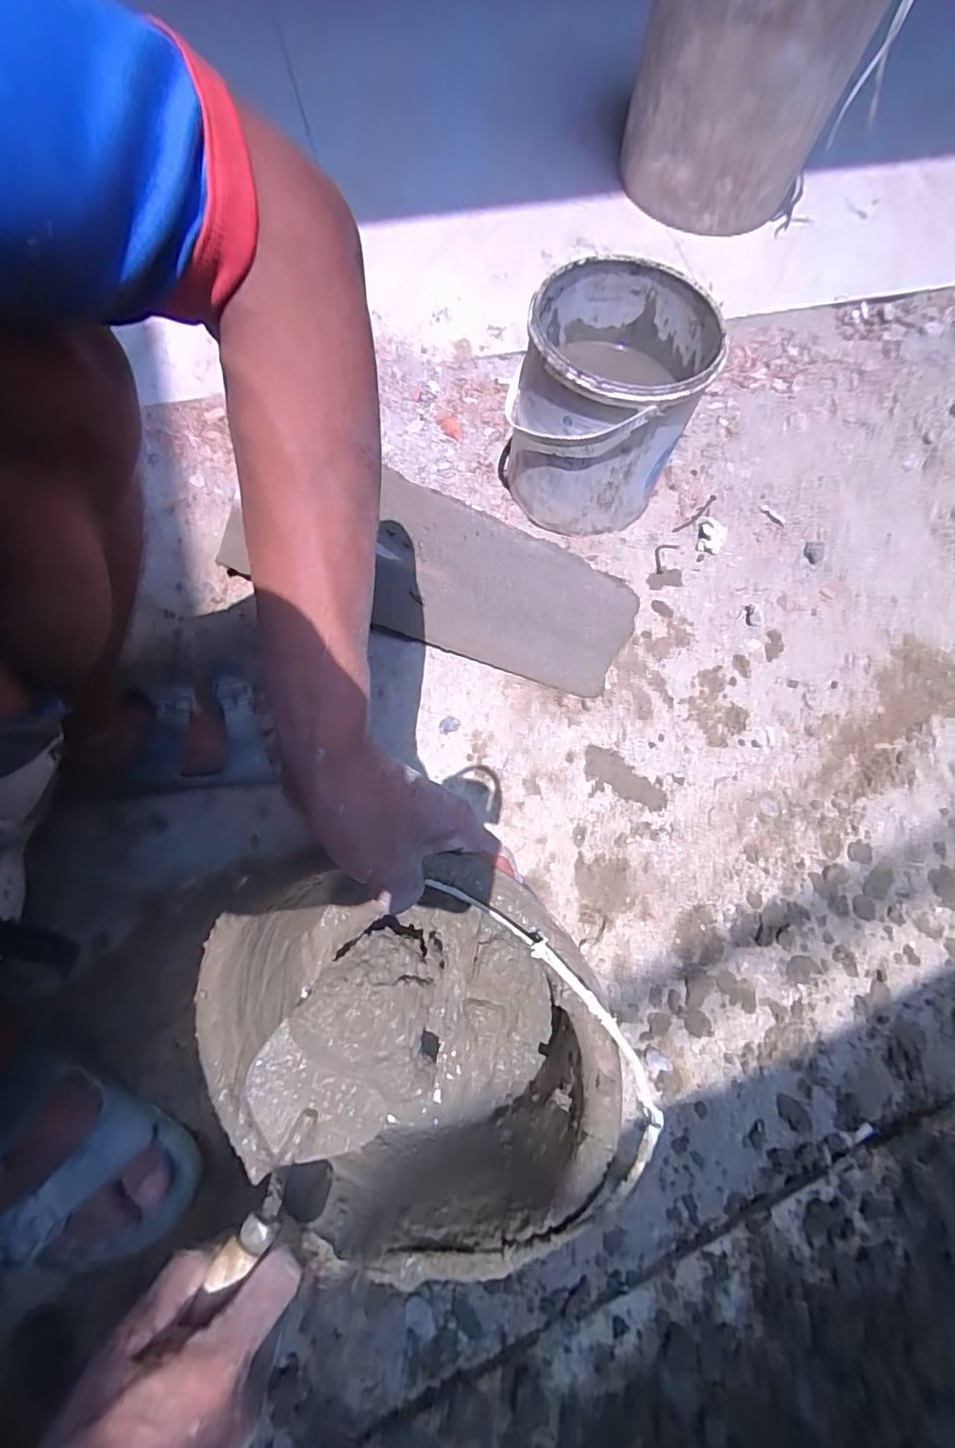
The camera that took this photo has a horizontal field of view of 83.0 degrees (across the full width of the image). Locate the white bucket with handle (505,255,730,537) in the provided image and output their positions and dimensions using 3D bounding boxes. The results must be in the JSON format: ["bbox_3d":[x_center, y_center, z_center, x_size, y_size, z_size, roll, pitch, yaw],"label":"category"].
[{"bbox_3d":[0.135,-0.338,0.582,0.170,0.194,0.181,1,71,-2],"label":"white bucket with handle"}]

